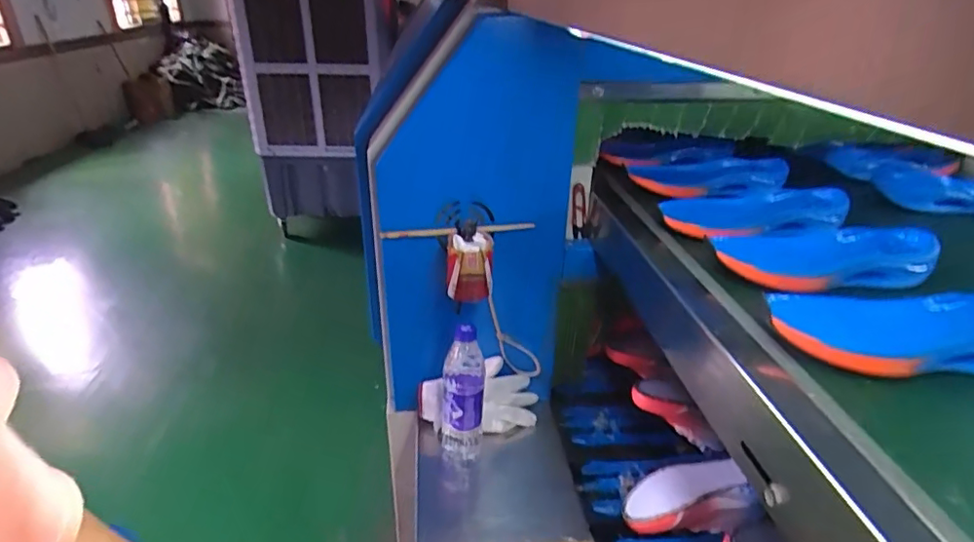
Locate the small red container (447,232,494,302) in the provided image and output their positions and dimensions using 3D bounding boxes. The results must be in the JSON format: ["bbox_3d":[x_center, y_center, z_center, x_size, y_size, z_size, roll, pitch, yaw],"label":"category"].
[{"bbox_3d":[-0.025,-0.005,0.796,0.064,0.085,0.053,1,27,-7],"label":"small red container"}]

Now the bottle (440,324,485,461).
[{"bbox_3d":[-0.044,0.183,0.829,0.079,0.222,0.072,4,27,0],"label":"bottle"}]

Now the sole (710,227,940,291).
[{"bbox_3d":[0.369,-0.021,0.611,0.233,0.043,0.111,-3,28,-13],"label":"sole"}]

